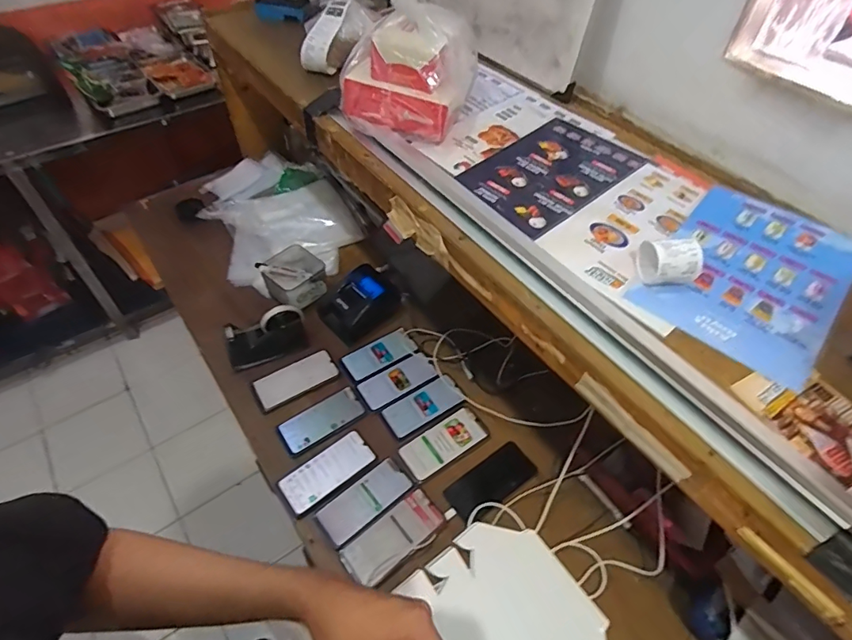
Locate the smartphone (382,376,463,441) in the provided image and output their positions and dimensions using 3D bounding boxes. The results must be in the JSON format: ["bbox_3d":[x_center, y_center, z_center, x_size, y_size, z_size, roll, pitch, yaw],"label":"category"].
[{"bbox_3d":[-0.005,0.167,0.938,0.155,0.004,0.073,-26,56,-22],"label":"smartphone"}]

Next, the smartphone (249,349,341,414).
[{"bbox_3d":[-0.261,0.119,0.964,0.163,0.010,0.084,-27,57,-22],"label":"smartphone"}]

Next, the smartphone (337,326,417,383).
[{"bbox_3d":[-0.098,0.074,1.010,0.157,0.010,0.076,-27,57,-22],"label":"smartphone"}]

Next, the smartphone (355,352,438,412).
[{"bbox_3d":[-0.057,0.123,0.973,0.155,0.010,0.072,-27,57,-22],"label":"smartphone"}]

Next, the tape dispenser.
[{"bbox_3d":[-0.323,0.035,0.974,0.155,0.096,0.061,-18,54,-16],"label":"tape dispenser"}]

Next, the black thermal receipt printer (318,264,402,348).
[{"bbox_3d":[-0.143,-0.045,1.057,0.176,0.073,0.117,-37,61,-27],"label":"black thermal receipt printer"}]

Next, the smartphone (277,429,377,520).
[{"bbox_3d":[-0.173,0.266,0.848,0.165,0.006,0.080,-34,59,-26],"label":"smartphone"}]

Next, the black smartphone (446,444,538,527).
[{"bbox_3d":[0.115,0.284,0.845,0.162,0.009,0.074,-28,57,-23],"label":"black smartphone"}]

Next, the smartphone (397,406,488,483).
[{"bbox_3d":[0.034,0.225,0.888,0.161,0.006,0.075,-28,57,-22],"label":"smartphone"}]

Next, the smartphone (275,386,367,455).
[{"bbox_3d":[-0.197,0.189,0.914,0.155,0.005,0.074,-29,58,-23],"label":"smartphone"}]

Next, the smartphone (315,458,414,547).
[{"bbox_3d":[-0.103,0.308,0.822,0.161,0.005,0.073,-33,59,-26],"label":"smartphone"}]

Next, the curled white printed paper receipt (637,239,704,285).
[{"bbox_3d":[0.302,-0.075,0.600,0.063,0.054,0.060,-5,51,-6],"label":"curled white printed paper receipt"}]

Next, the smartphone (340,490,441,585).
[{"bbox_3d":[-0.053,0.352,0.779,0.164,0.014,0.075,-32,58,-25],"label":"smartphone"}]

